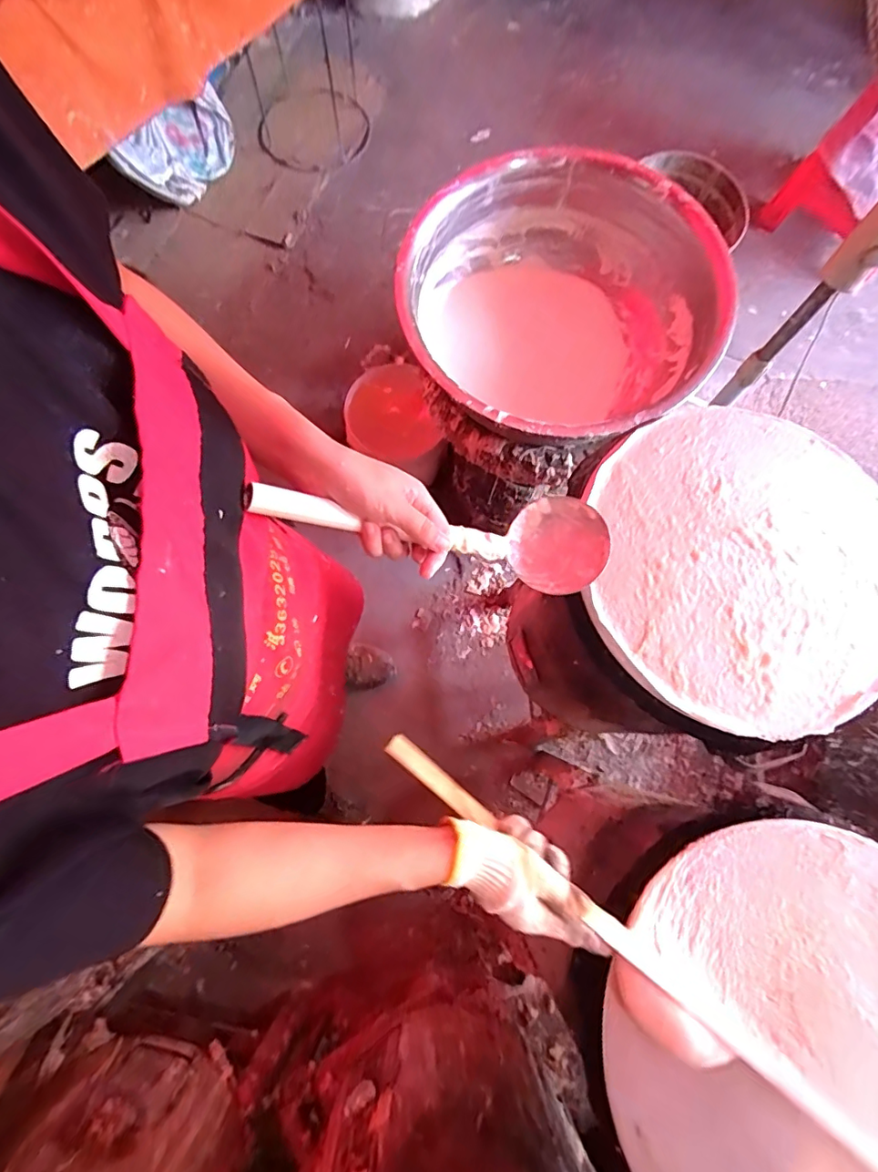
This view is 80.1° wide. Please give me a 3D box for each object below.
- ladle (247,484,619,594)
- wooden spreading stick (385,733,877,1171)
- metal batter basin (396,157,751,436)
[{"bbox_3d":[0.009,-0.047,0.437,0.322,0.058,0.088,5,73,-32],"label":"ladle"},{"bbox_3d":[0.177,0.326,0.463,0.569,0.027,0.022,39,77,7],"label":"wooden spreading stick"},{"bbox_3d":[0.197,-0.443,0.900,0.477,0.221,0.502,0,75,-1],"label":"metal batter basin"}]

